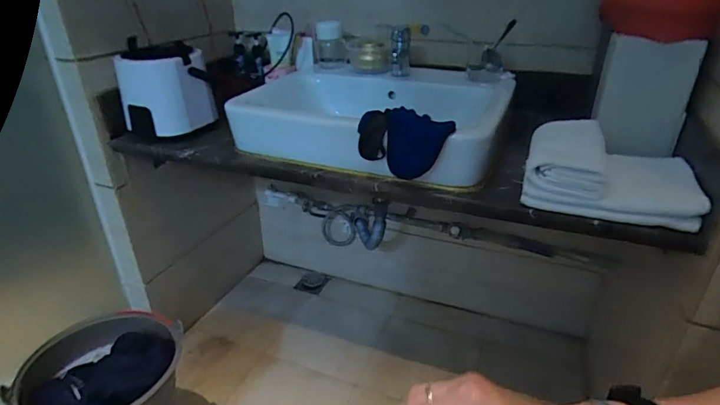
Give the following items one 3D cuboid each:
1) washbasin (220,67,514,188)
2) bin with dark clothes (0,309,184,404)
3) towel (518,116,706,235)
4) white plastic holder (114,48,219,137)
[{"bbox_3d":[0.028,-0.207,1.004,0.573,0.121,0.443,11,30,19],"label":"washbasin"},{"bbox_3d":[-0.487,0.389,0.862,0.276,0.223,0.255,-10,30,-19],"label":"bin with dark clothes"},{"bbox_3d":[0.410,-0.056,0.731,0.247,0.090,0.186,10,30,17],"label":"towel"},{"bbox_3d":[-0.429,-0.253,0.982,0.141,0.168,0.155,21,34,33],"label":"white plastic holder"}]

